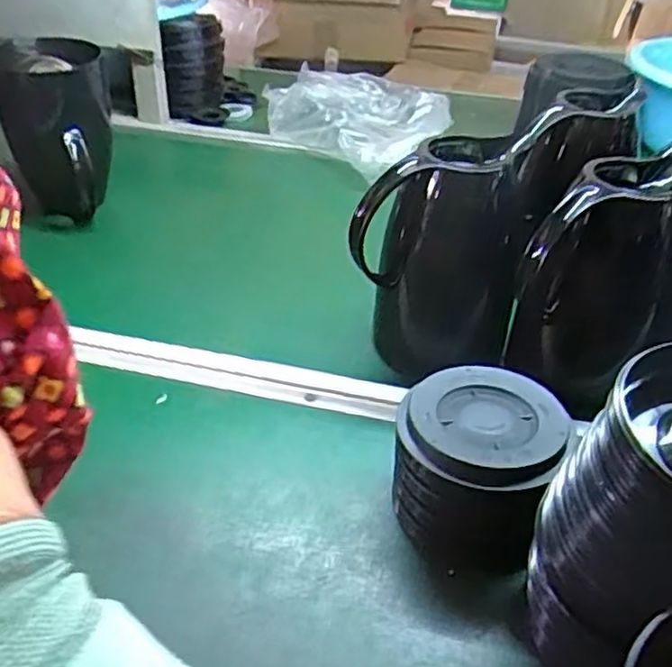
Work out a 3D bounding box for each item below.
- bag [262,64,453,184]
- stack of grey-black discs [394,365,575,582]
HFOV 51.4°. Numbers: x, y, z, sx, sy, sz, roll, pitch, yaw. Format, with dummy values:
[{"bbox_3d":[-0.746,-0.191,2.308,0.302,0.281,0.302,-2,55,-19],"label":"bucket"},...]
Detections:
[{"bbox_3d":[0.032,-0.311,1.019,0.257,0.072,0.206,21,40,25],"label":"bag"},{"bbox_3d":[0.098,0.094,0.502,0.112,0.090,0.116,18,38,21],"label":"stack of grey-black discs"}]

